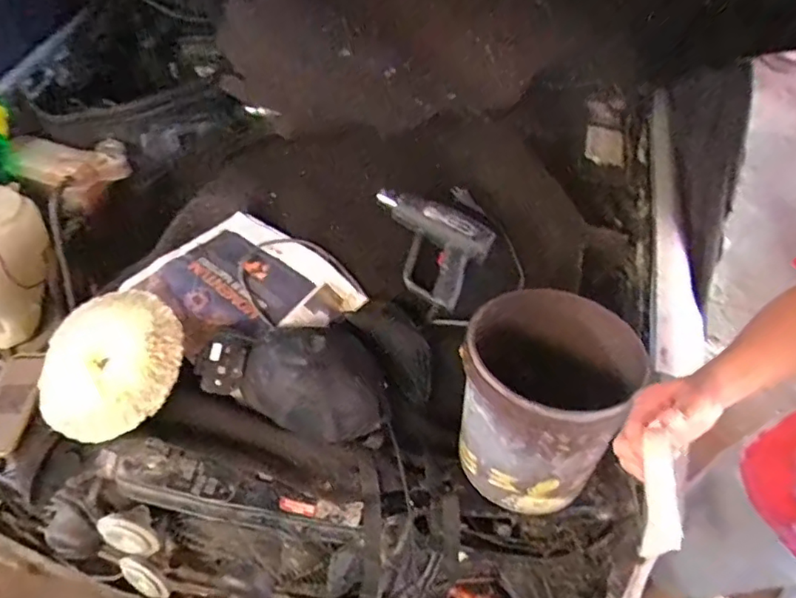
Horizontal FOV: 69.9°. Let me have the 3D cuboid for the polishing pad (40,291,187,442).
[{"bbox_3d":[-0.432,0.091,0.853,0.218,0.027,0.217,-38,69,-7],"label":"polishing pad"}]

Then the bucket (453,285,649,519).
[{"bbox_3d":[0.189,0.130,0.794,0.233,0.226,0.230,3,49,-3],"label":"bucket"}]

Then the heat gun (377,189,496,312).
[{"bbox_3d":[0.040,-0.098,1.027,0.225,0.087,0.160,27,52,16],"label":"heat gun"}]

